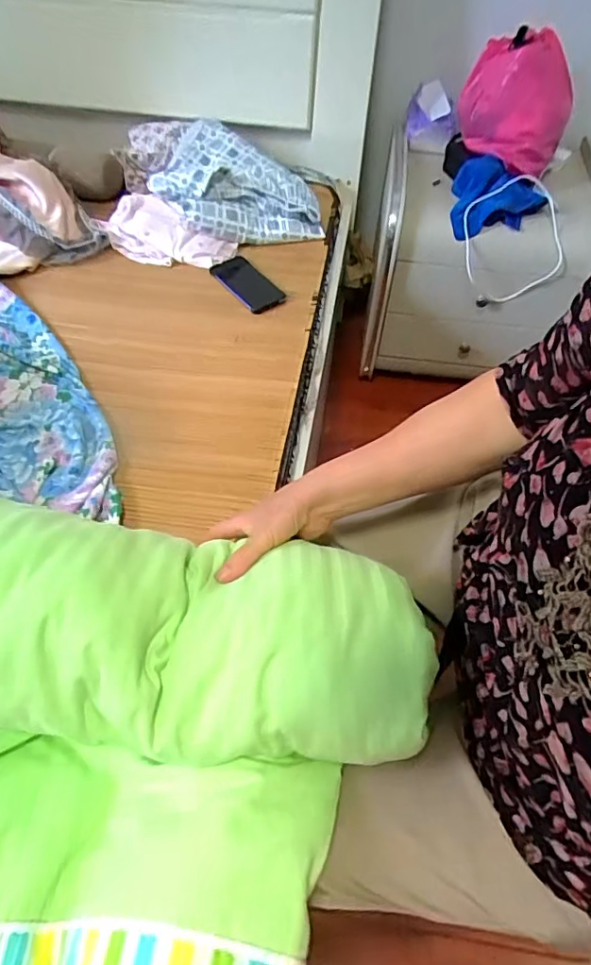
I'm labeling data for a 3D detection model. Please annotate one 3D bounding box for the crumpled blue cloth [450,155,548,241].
[{"bbox_3d":[0.401,-0.560,1.048,0.172,0.114,0.076,2,52,-2],"label":"crumpled blue cloth"}]

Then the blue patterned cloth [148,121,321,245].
[{"bbox_3d":[-0.124,-0.605,1.091,0.320,0.121,0.281,-6,53,-8],"label":"blue patterned cloth"}]

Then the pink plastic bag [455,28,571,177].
[{"bbox_3d":[0.426,-0.735,1.029,0.203,0.194,0.144,17,53,10],"label":"pink plastic bag"}]

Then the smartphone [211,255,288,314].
[{"bbox_3d":[-0.094,-0.374,0.993,0.076,0.017,0.187,-29,54,-12],"label":"smartphone"}]

